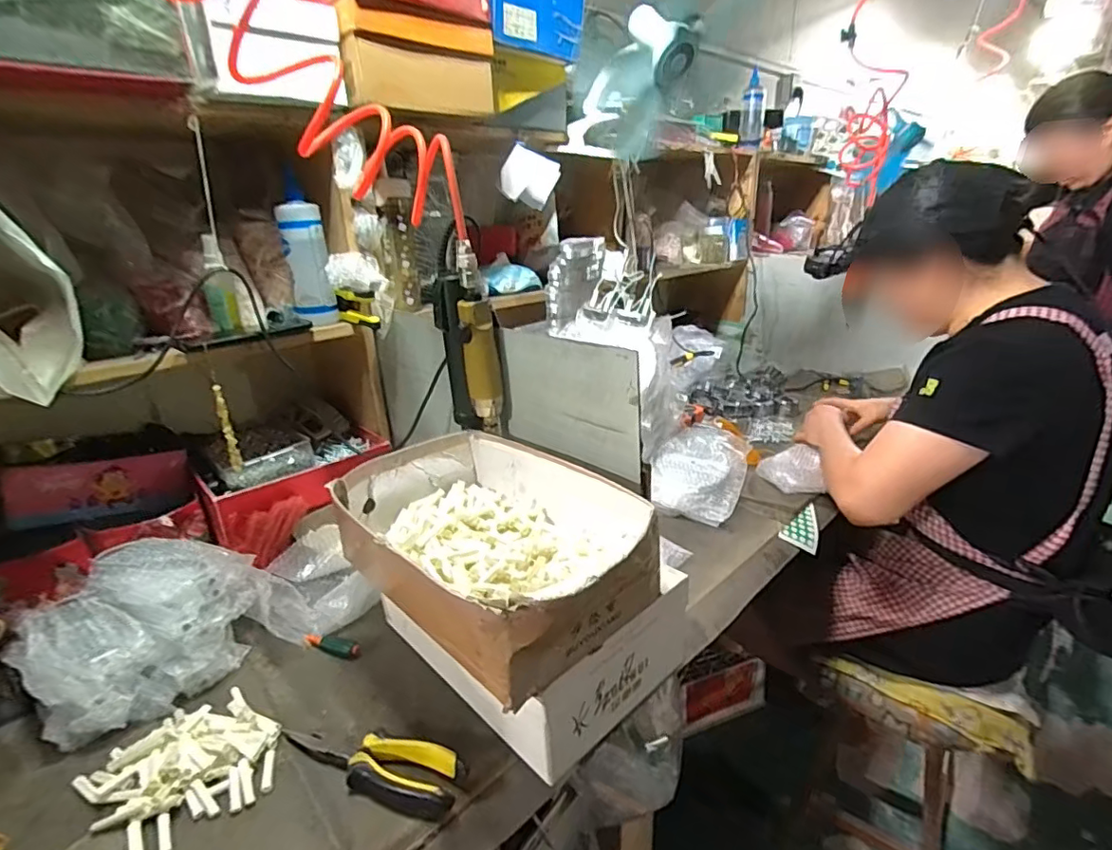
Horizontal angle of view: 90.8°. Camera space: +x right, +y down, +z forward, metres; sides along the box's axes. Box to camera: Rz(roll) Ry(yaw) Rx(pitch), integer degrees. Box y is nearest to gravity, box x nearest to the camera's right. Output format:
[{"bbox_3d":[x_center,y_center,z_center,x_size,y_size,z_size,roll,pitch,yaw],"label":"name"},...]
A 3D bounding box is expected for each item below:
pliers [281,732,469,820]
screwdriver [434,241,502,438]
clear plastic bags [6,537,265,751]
[{"bbox_3d":[-0.157,0.283,0.460,0.165,0.031,0.043,5,22,18],"label":"pliers"},{"bbox_3d":[-0.100,-0.090,0.632,0.065,0.199,0.061,-7,21,-12],"label":"screwdriver"},{"bbox_3d":[-0.431,0.199,0.573,0.182,0.109,0.196,15,27,36],"label":"clear plastic bags"}]

